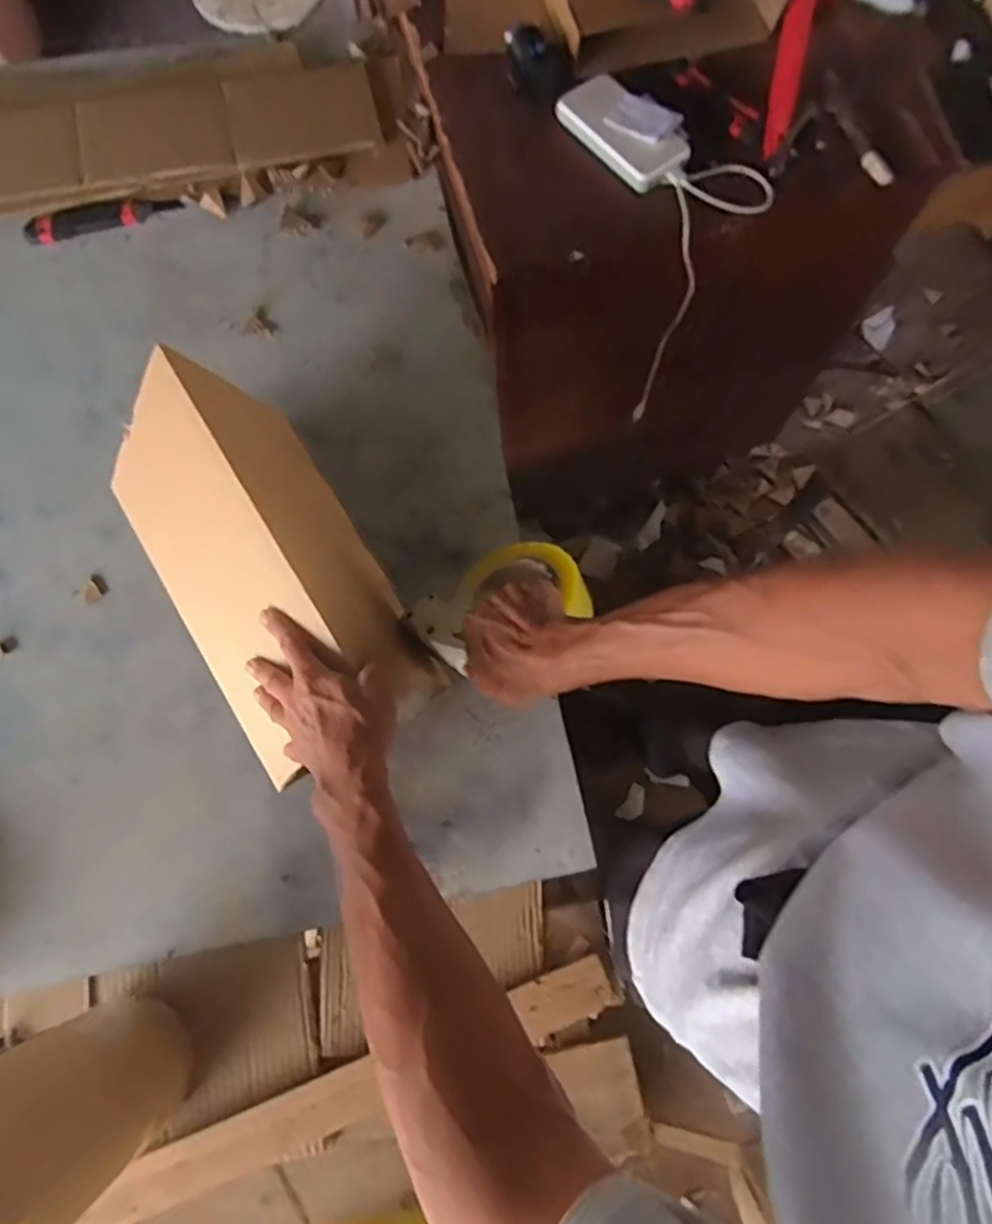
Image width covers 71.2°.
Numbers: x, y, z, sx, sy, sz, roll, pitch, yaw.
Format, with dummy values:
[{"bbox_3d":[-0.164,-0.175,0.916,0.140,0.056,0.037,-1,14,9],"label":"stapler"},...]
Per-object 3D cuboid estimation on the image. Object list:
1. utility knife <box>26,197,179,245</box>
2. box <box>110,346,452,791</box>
[{"bbox_3d":[-0.505,-0.511,0.890,0.188,0.016,0.039,-20,74,-7],"label":"utility knife"},{"bbox_3d":[-0.223,-0.047,0.662,0.198,0.175,0.389,-32,76,-10],"label":"box"}]

